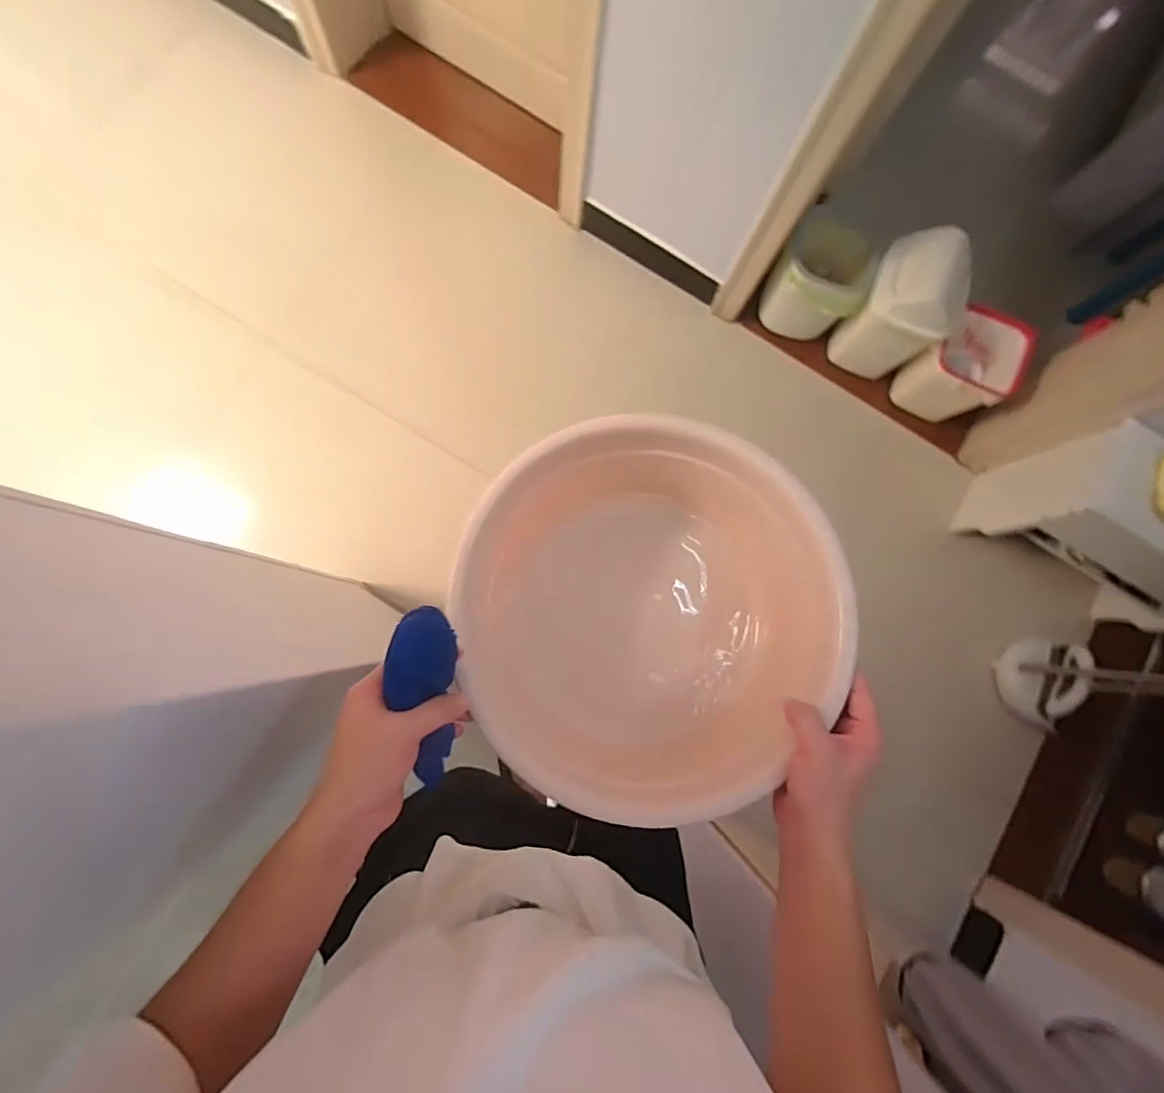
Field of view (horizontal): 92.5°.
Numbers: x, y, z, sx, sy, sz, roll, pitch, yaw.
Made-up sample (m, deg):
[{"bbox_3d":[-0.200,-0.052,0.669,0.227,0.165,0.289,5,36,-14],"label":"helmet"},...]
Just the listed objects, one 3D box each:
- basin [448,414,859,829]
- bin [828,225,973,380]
[{"bbox_3d":[0.056,0.063,0.550,0.336,0.155,0.329,0,81,-2],"label":"basin"},{"bbox_3d":[0.850,-0.644,1.514,0.208,0.361,0.215,16,81,1],"label":"bin"}]

